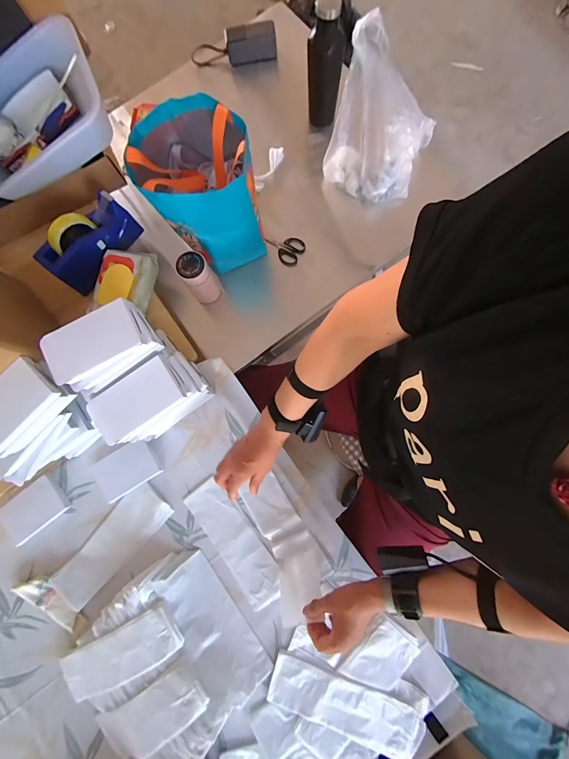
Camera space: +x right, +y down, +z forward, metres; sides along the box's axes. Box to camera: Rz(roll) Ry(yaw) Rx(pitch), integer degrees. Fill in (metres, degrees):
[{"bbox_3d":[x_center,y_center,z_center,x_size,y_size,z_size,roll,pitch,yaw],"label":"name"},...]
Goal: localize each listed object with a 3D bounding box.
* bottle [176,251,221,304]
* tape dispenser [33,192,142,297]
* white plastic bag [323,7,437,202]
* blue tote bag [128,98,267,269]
[{"bbox_3d":[-0.183,-0.218,0.672,0.061,0.125,0.059,-25,81,-1],"label":"bottle"},{"bbox_3d":[-0.403,-0.284,0.643,0.064,0.119,0.197,39,85,8],"label":"tape dispenser"},{"bbox_3d":[0.204,-0.534,0.657,0.206,0.239,0.156,19,83,6],"label":"white plastic bag"},{"bbox_3d":[-0.165,-0.380,0.638,0.203,0.246,0.217,-23,81,-1],"label":"blue tote bag"}]

